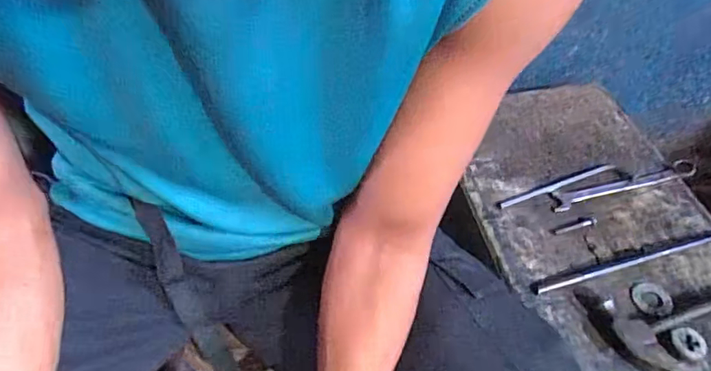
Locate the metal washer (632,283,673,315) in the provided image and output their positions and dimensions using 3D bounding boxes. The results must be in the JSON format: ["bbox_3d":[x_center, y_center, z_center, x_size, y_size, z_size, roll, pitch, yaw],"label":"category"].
[{"bbox_3d":[0.349,0.133,0.581,0.042,0.004,0.047,4,40,13],"label":"metal washer"}]

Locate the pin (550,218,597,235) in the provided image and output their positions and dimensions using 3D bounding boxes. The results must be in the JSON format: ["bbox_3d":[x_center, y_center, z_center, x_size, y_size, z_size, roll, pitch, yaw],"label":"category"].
[{"bbox_3d":[0.285,0.054,0.644,0.073,0.008,0.011,-15,54,-14],"label":"pin"}]

